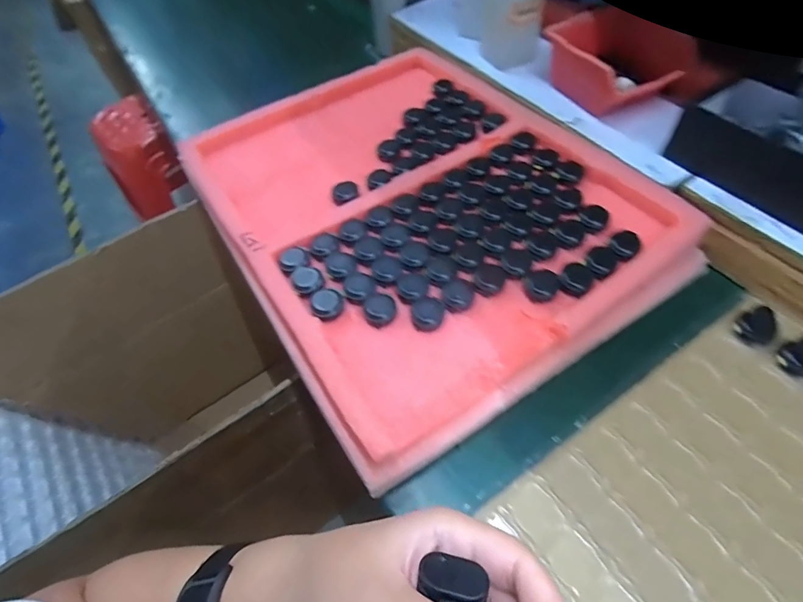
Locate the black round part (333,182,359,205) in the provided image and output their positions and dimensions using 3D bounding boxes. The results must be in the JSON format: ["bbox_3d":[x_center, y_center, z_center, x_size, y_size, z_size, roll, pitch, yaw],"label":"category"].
[{"bbox_3d":[-0.059,-0.115,0.460,0.026,0.008,0.034,-10,54,0],"label":"black round part"}]

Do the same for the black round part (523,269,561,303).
[{"bbox_3d":[0.123,-0.014,0.379,0.030,0.008,0.028,-3,55,4],"label":"black round part"}]

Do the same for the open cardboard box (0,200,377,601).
[{"bbox_3d":[-0.442,0.233,0.764,0.499,0.471,0.451,-31,57,-15],"label":"open cardboard box"}]

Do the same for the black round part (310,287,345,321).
[{"bbox_3d":[-0.065,0.002,0.377,0.028,0.010,0.032,-25,56,-11],"label":"black round part"}]

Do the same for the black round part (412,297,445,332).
[{"bbox_3d":[0.023,0.011,0.368,0.028,0.012,0.029,-3,55,4],"label":"black round part"}]

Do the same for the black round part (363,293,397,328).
[{"bbox_3d":[-0.018,0.006,0.372,0.027,0.011,0.032,-13,55,-3],"label":"black round part"}]

